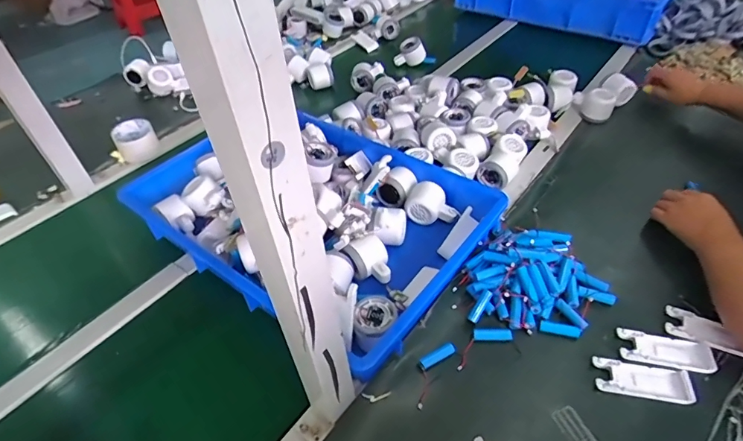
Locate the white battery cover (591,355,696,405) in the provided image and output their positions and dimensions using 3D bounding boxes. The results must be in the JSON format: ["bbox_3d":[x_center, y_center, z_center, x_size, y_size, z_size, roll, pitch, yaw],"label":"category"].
[{"bbox_3d":[0.323,0.190,0.517,0.105,0.010,0.040,5,45,11],"label":"white battery cover"}]

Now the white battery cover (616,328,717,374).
[{"bbox_3d":[0.366,0.162,0.540,0.104,0.010,0.041,7,46,13],"label":"white battery cover"}]

